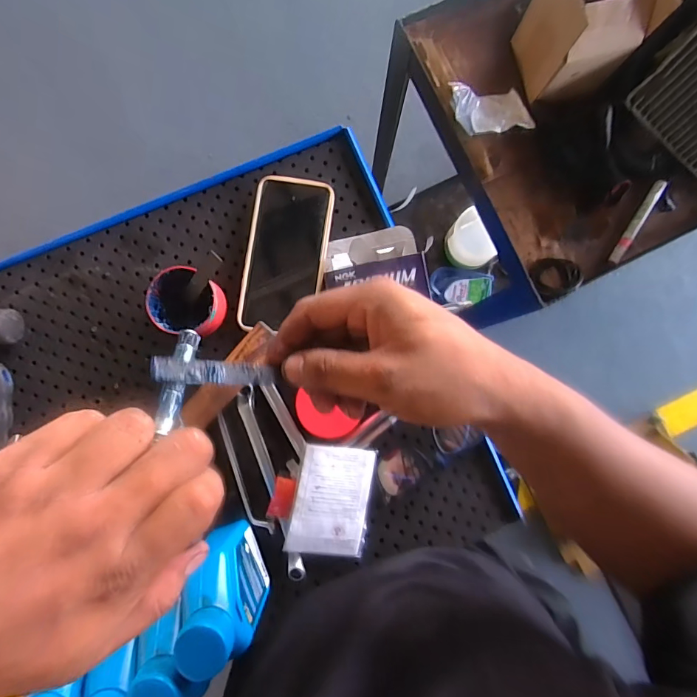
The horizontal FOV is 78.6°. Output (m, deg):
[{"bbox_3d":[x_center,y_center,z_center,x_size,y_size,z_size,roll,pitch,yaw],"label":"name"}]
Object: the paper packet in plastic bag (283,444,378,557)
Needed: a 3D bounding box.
[{"bbox_3d":[-0.015,0.155,0.432,0.077,0.008,0.108,10,87,-16],"label":"paper packet in plastic bag"}]

